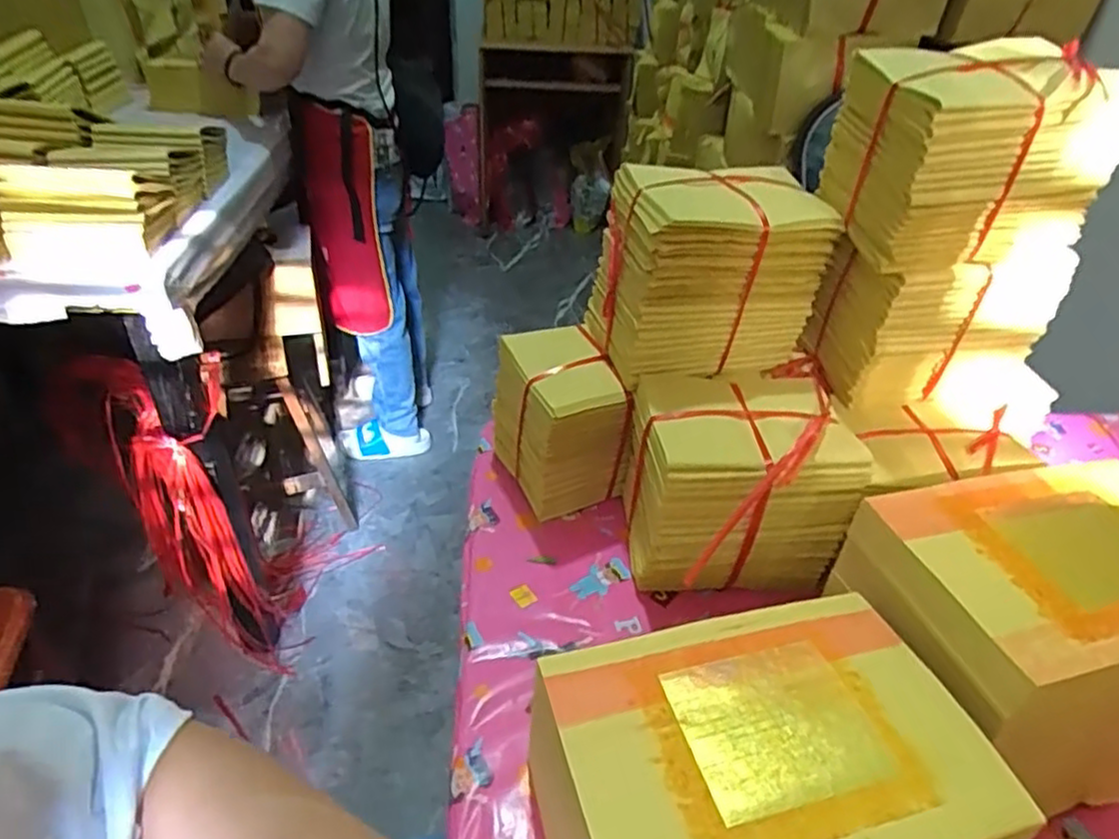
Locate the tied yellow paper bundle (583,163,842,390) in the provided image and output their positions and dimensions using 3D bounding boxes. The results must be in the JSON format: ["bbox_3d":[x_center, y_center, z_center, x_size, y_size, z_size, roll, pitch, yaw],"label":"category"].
[{"bbox_3d":[0.134,-0.133,0.629,0.186,0.152,0.114,-5,38,-11],"label":"tied yellow paper bundle"}]

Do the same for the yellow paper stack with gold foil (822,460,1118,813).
[{"bbox_3d":[0.345,0.142,0.498,0.237,0.129,0.178,-8,38,-15],"label":"yellow paper stack with gold foil"}]

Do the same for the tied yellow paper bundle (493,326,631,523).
[{"bbox_3d":[-0.003,0.005,0.682,0.090,0.155,0.125,-15,40,-22],"label":"tied yellow paper bundle"}]

